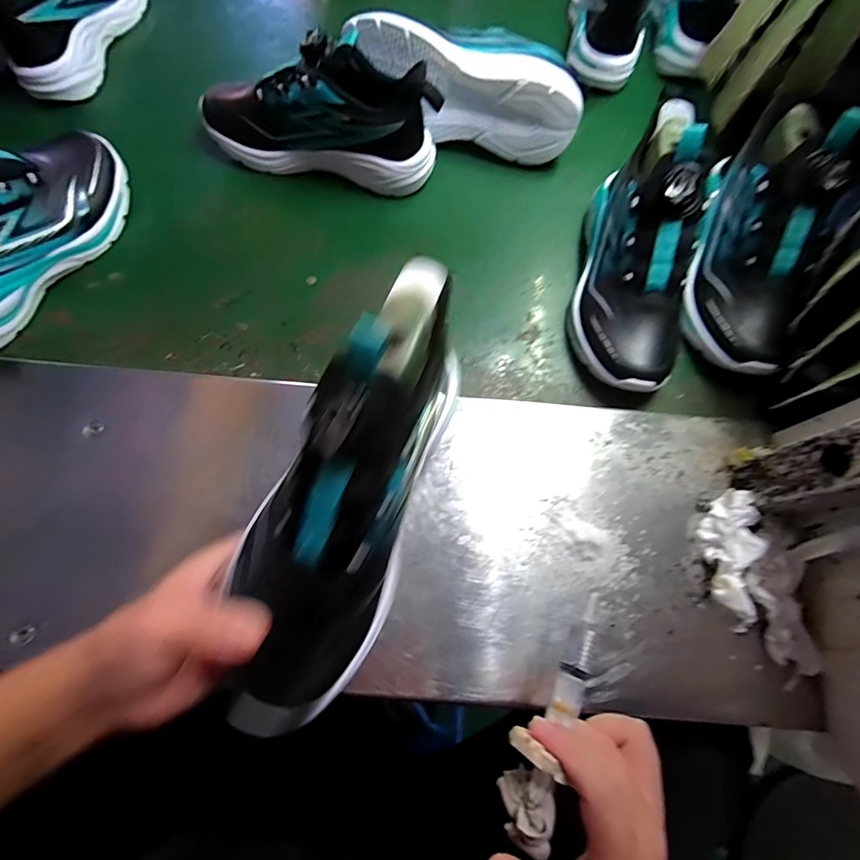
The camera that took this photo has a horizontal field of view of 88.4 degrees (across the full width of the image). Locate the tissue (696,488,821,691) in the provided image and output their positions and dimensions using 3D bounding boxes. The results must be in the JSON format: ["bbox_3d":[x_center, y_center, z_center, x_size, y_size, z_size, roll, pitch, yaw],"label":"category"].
[{"bbox_3d":[0.248,0.113,0.335,0.062,0.031,0.131,-1,72,-4],"label":"tissue"}]

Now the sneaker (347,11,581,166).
[{"bbox_3d":[0.043,-0.391,0.489,0.258,0.095,0.105,20,68,-6],"label":"sneaker"}]

